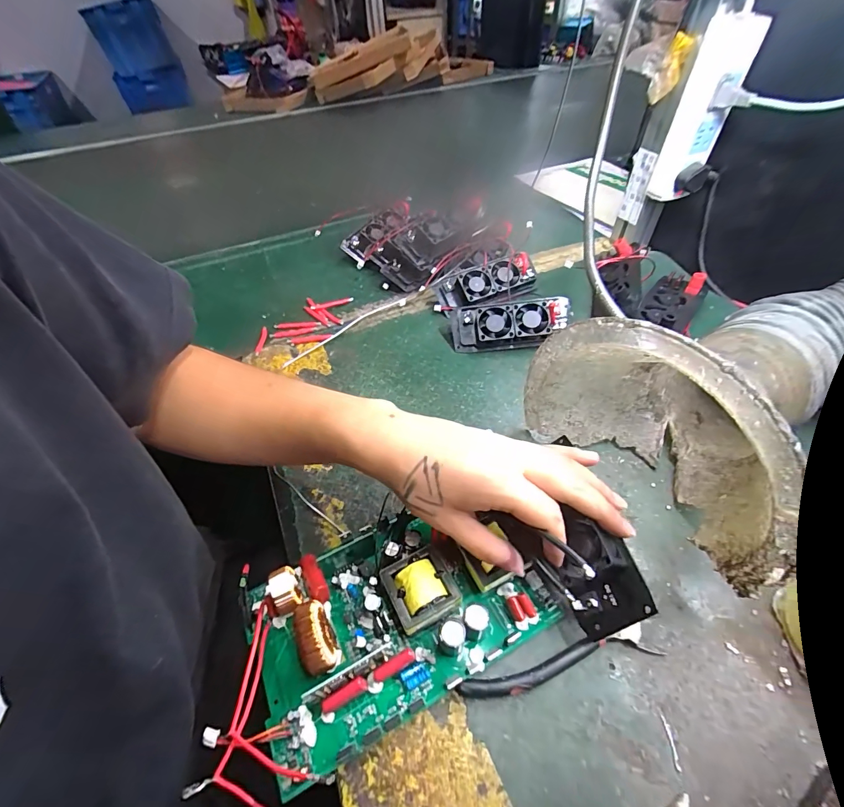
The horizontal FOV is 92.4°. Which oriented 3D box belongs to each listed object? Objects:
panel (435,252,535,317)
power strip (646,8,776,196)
[{"bbox_3d":[0.085,-0.159,0.540,0.137,0.045,0.056,-15,50,-11],"label":"panel"},{"bbox_3d":[0.318,-0.327,0.463,0.055,0.169,0.037,19,53,18],"label":"power strip"}]

